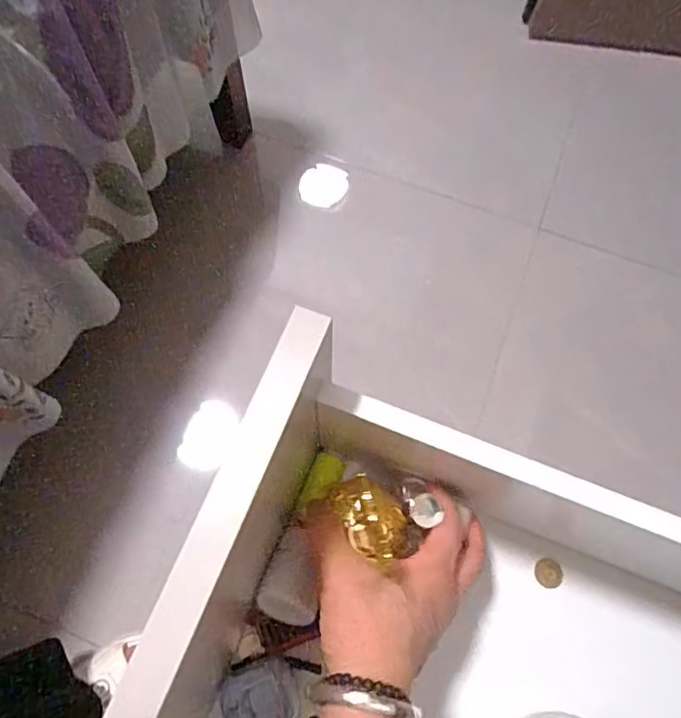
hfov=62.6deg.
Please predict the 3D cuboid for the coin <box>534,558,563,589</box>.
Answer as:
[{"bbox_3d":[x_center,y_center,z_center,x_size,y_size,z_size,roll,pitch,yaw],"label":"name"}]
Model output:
[{"bbox_3d":[0.151,0.156,0.406,0.019,0.004,0.021,-15,79,-3],"label":"coin"}]

